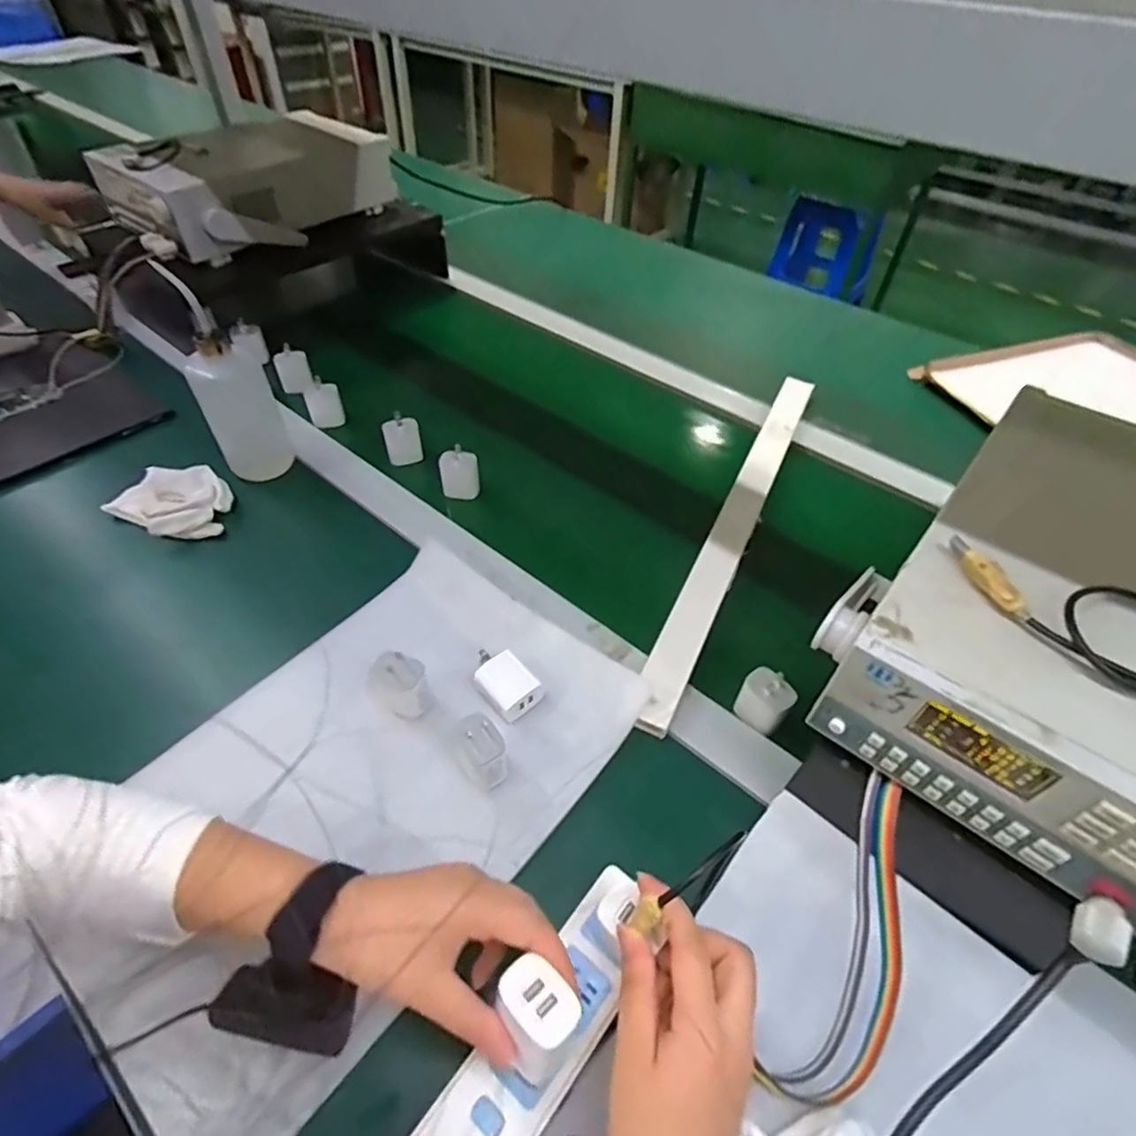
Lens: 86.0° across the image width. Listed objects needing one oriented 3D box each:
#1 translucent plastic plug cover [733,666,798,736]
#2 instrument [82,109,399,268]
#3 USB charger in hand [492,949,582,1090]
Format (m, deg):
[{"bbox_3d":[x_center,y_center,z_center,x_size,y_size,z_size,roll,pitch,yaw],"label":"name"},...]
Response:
[{"bbox_3d":[0.169,0.112,0.519,0.027,0.049,0.040,-33,57,-28],"label":"translucent plastic plug cover"},{"bbox_3d":[-0.470,-0.580,0.918,0.227,0.109,0.367,34,55,25],"label":"instrument"},{"bbox_3d":[-0.016,0.231,0.314,0.034,0.035,0.044,-28,53,-28],"label":"USB charger in hand"}]

